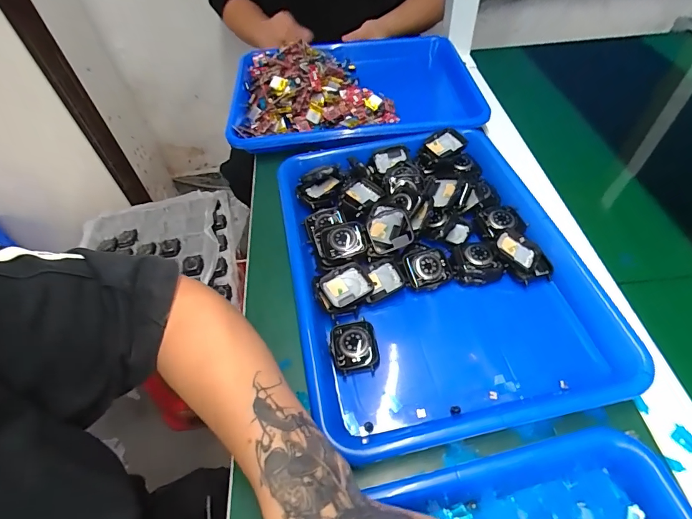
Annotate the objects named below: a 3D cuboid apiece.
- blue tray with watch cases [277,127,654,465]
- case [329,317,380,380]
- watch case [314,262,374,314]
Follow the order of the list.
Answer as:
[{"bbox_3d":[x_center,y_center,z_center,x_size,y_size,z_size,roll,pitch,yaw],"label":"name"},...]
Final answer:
[{"bbox_3d":[0.076,-0.003,0.375,0.256,0.044,0.327,-11,51,-4],"label":"blue tray with watch cases"},{"bbox_3d":[0.007,0.073,0.325,0.038,0.011,0.043,-9,51,-2],"label":"case"},{"bbox_3d":[-0.001,0.026,0.353,0.049,0.014,0.039,-22,53,-12],"label":"watch case"}]

